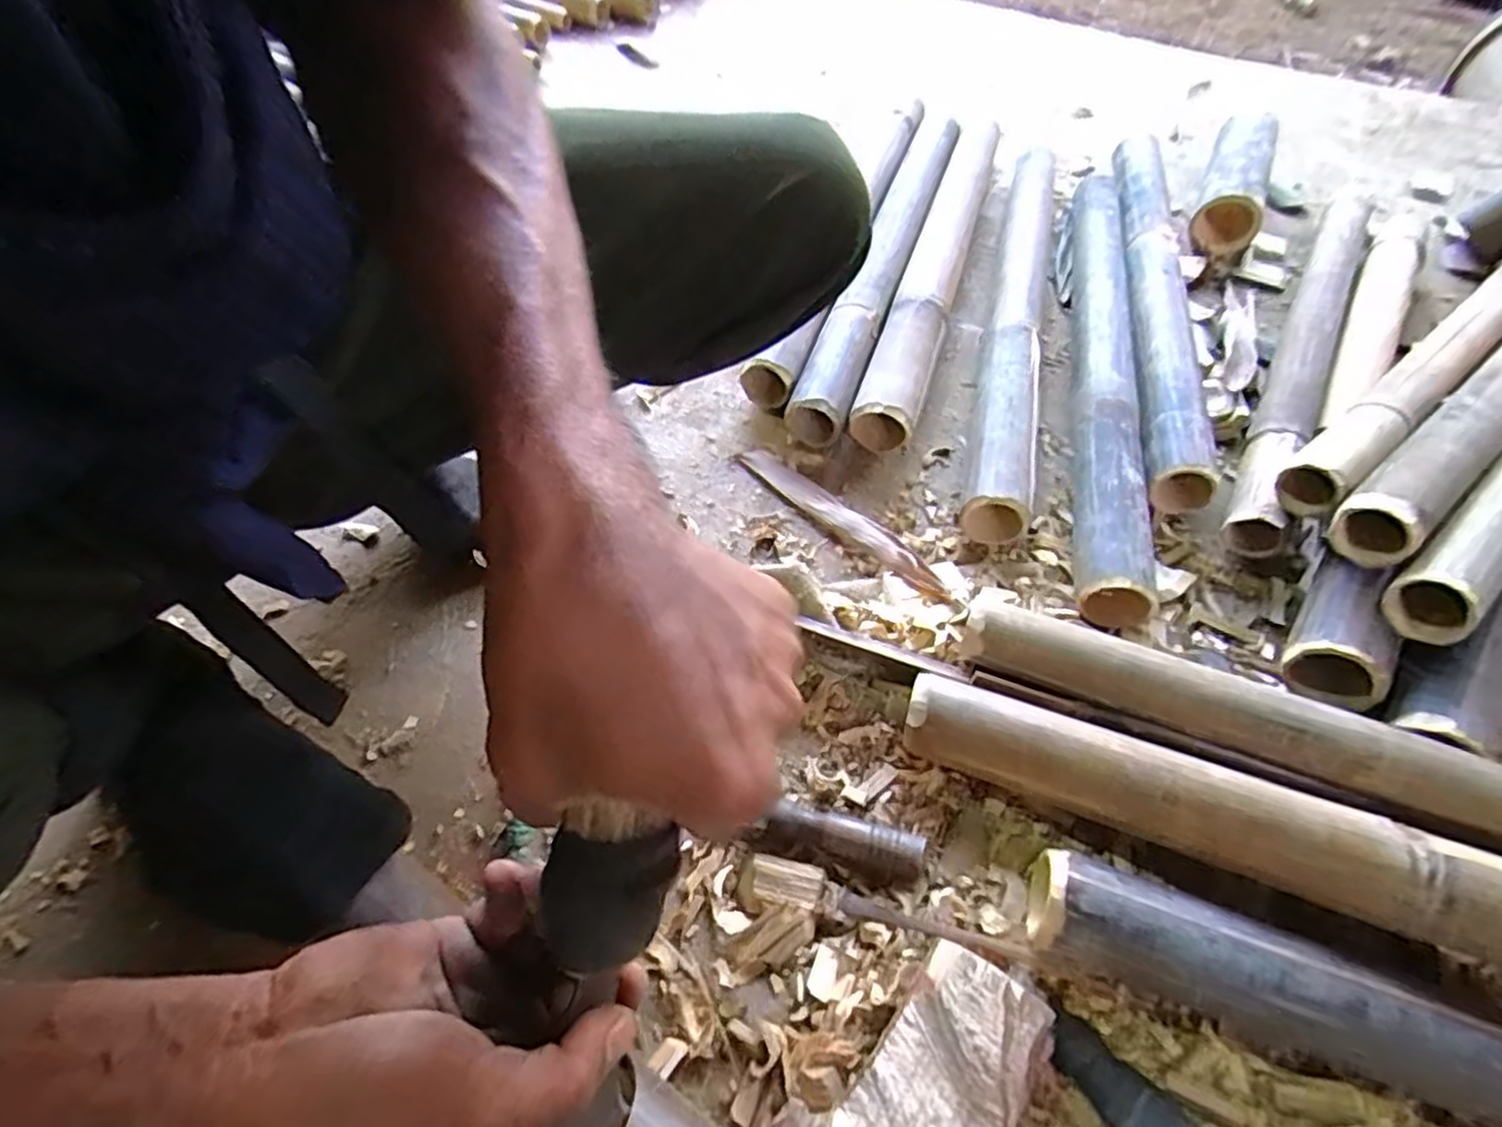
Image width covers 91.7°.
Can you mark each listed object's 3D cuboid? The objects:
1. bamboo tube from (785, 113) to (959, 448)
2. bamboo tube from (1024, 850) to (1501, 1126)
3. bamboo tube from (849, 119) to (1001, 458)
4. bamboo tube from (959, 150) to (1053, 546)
[{"bbox_3d":[0.160,-0.361,0.841,0.063,0.061,0.622,15,55,12],"label":"bamboo tube"},{"bbox_3d":[0.282,0.230,0.398,0.254,0.056,0.057,17,56,13],"label":"bamboo tube"},{"bbox_3d":[0.219,-0.357,0.838,0.059,0.064,0.629,15,56,12],"label":"bamboo tube"},{"bbox_3d":[0.281,-0.266,0.770,0.052,0.059,0.617,13,55,10],"label":"bamboo tube"}]

